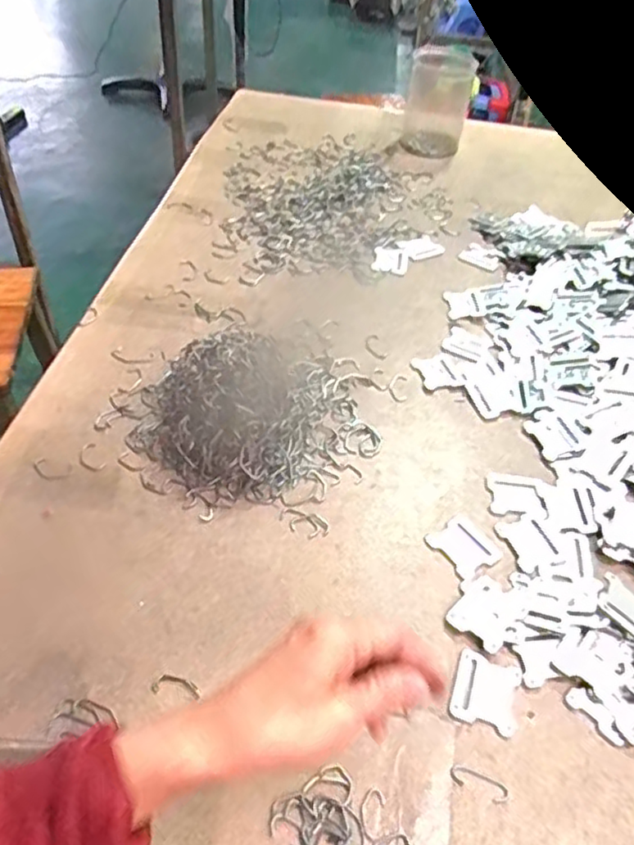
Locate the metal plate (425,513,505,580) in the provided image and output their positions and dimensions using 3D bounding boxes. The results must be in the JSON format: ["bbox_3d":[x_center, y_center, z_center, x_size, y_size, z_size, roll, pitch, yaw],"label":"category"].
[{"bbox_3d":[0.123,0.102,0.545,0.042,0.004,0.051,-26,54,-28],"label":"metal plate"}]

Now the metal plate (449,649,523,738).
[{"bbox_3d":[0.120,0.189,0.463,0.044,0.004,0.050,17,46,11],"label":"metal plate"}]

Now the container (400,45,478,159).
[{"bbox_3d":[0.194,-0.513,1.058,0.102,0.135,0.095,10,46,4],"label":"container"}]

